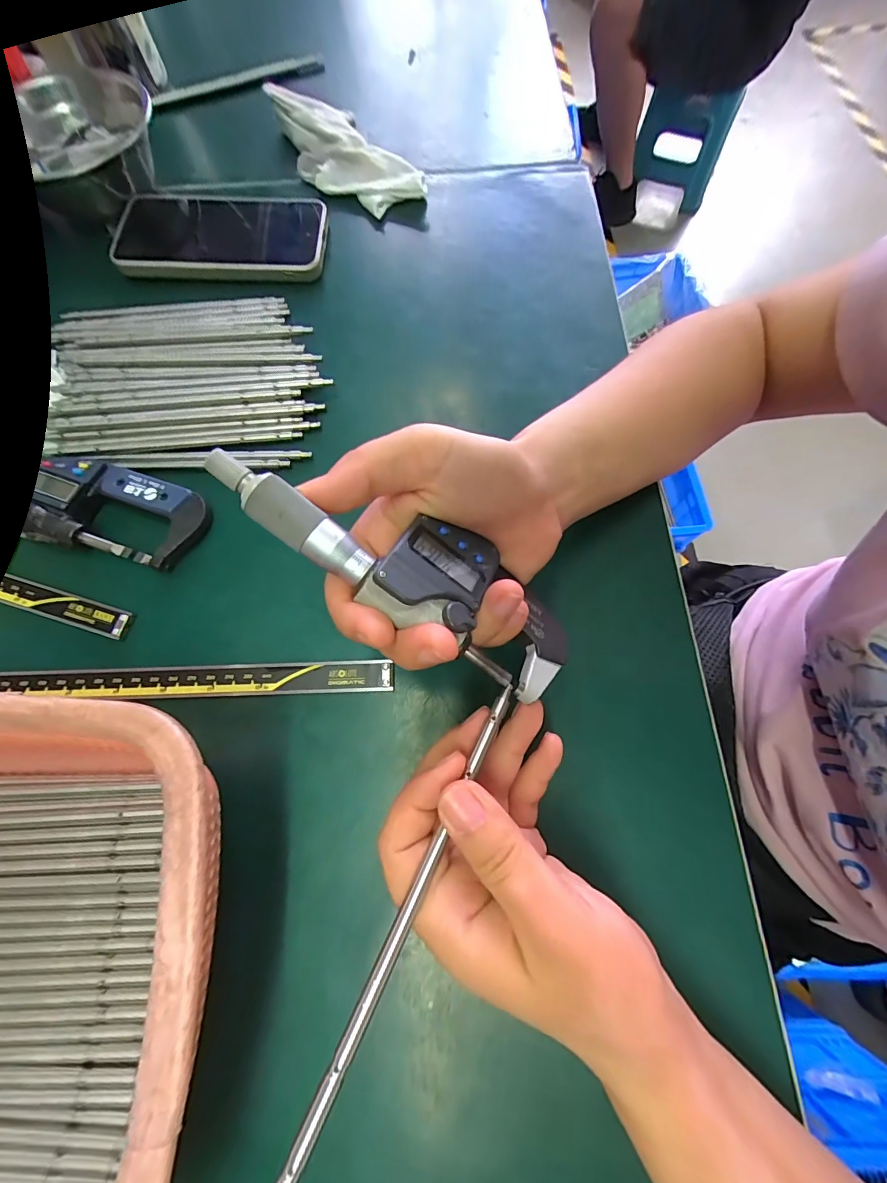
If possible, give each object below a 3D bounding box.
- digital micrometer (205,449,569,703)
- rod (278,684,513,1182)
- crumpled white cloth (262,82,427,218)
[{"bbox_3d":[-0.011,-0.009,0.166,0.157,0.022,0.052,27,72,-17],"label":"digital micrometer"},{"bbox_3d":[-0.010,0.105,0.144,0.006,0.005,0.162,26,68,9],"label":"rod"},{"bbox_3d":[-0.084,-0.354,0.346,0.063,0.035,0.155,-39,75,-11],"label":"crumpled white cloth"}]

